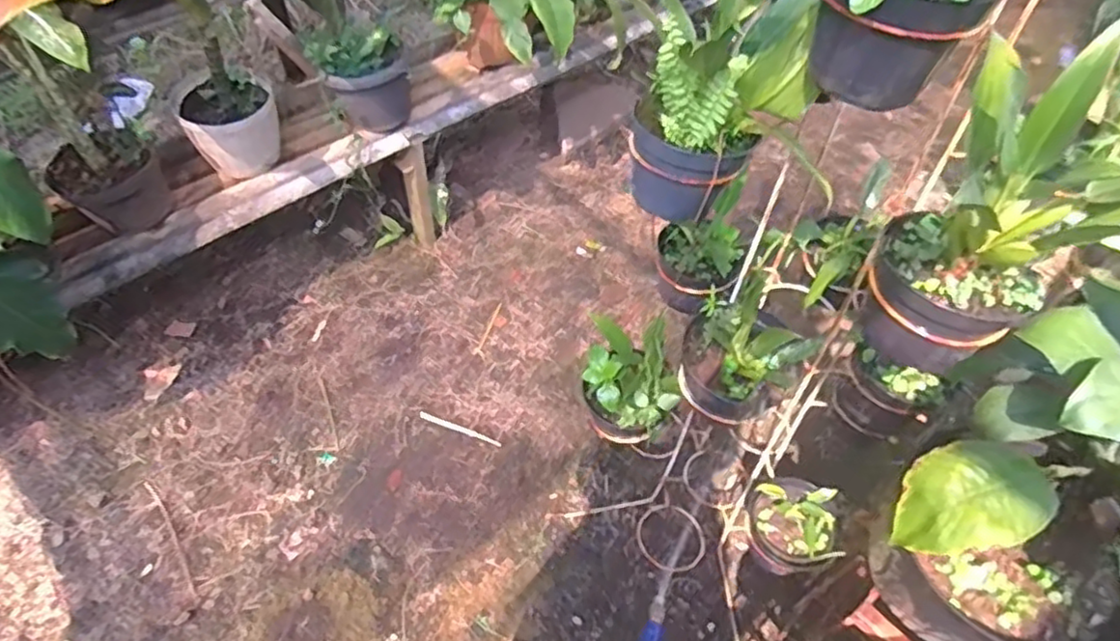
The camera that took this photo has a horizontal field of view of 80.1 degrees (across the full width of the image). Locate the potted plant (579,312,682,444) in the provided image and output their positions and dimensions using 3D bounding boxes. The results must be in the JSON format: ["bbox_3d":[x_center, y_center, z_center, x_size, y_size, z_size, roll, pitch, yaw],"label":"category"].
[{"bbox_3d":[0.119,0.107,1.158,0.160,0.165,0.180,3,55,-1],"label":"potted plant"}]

